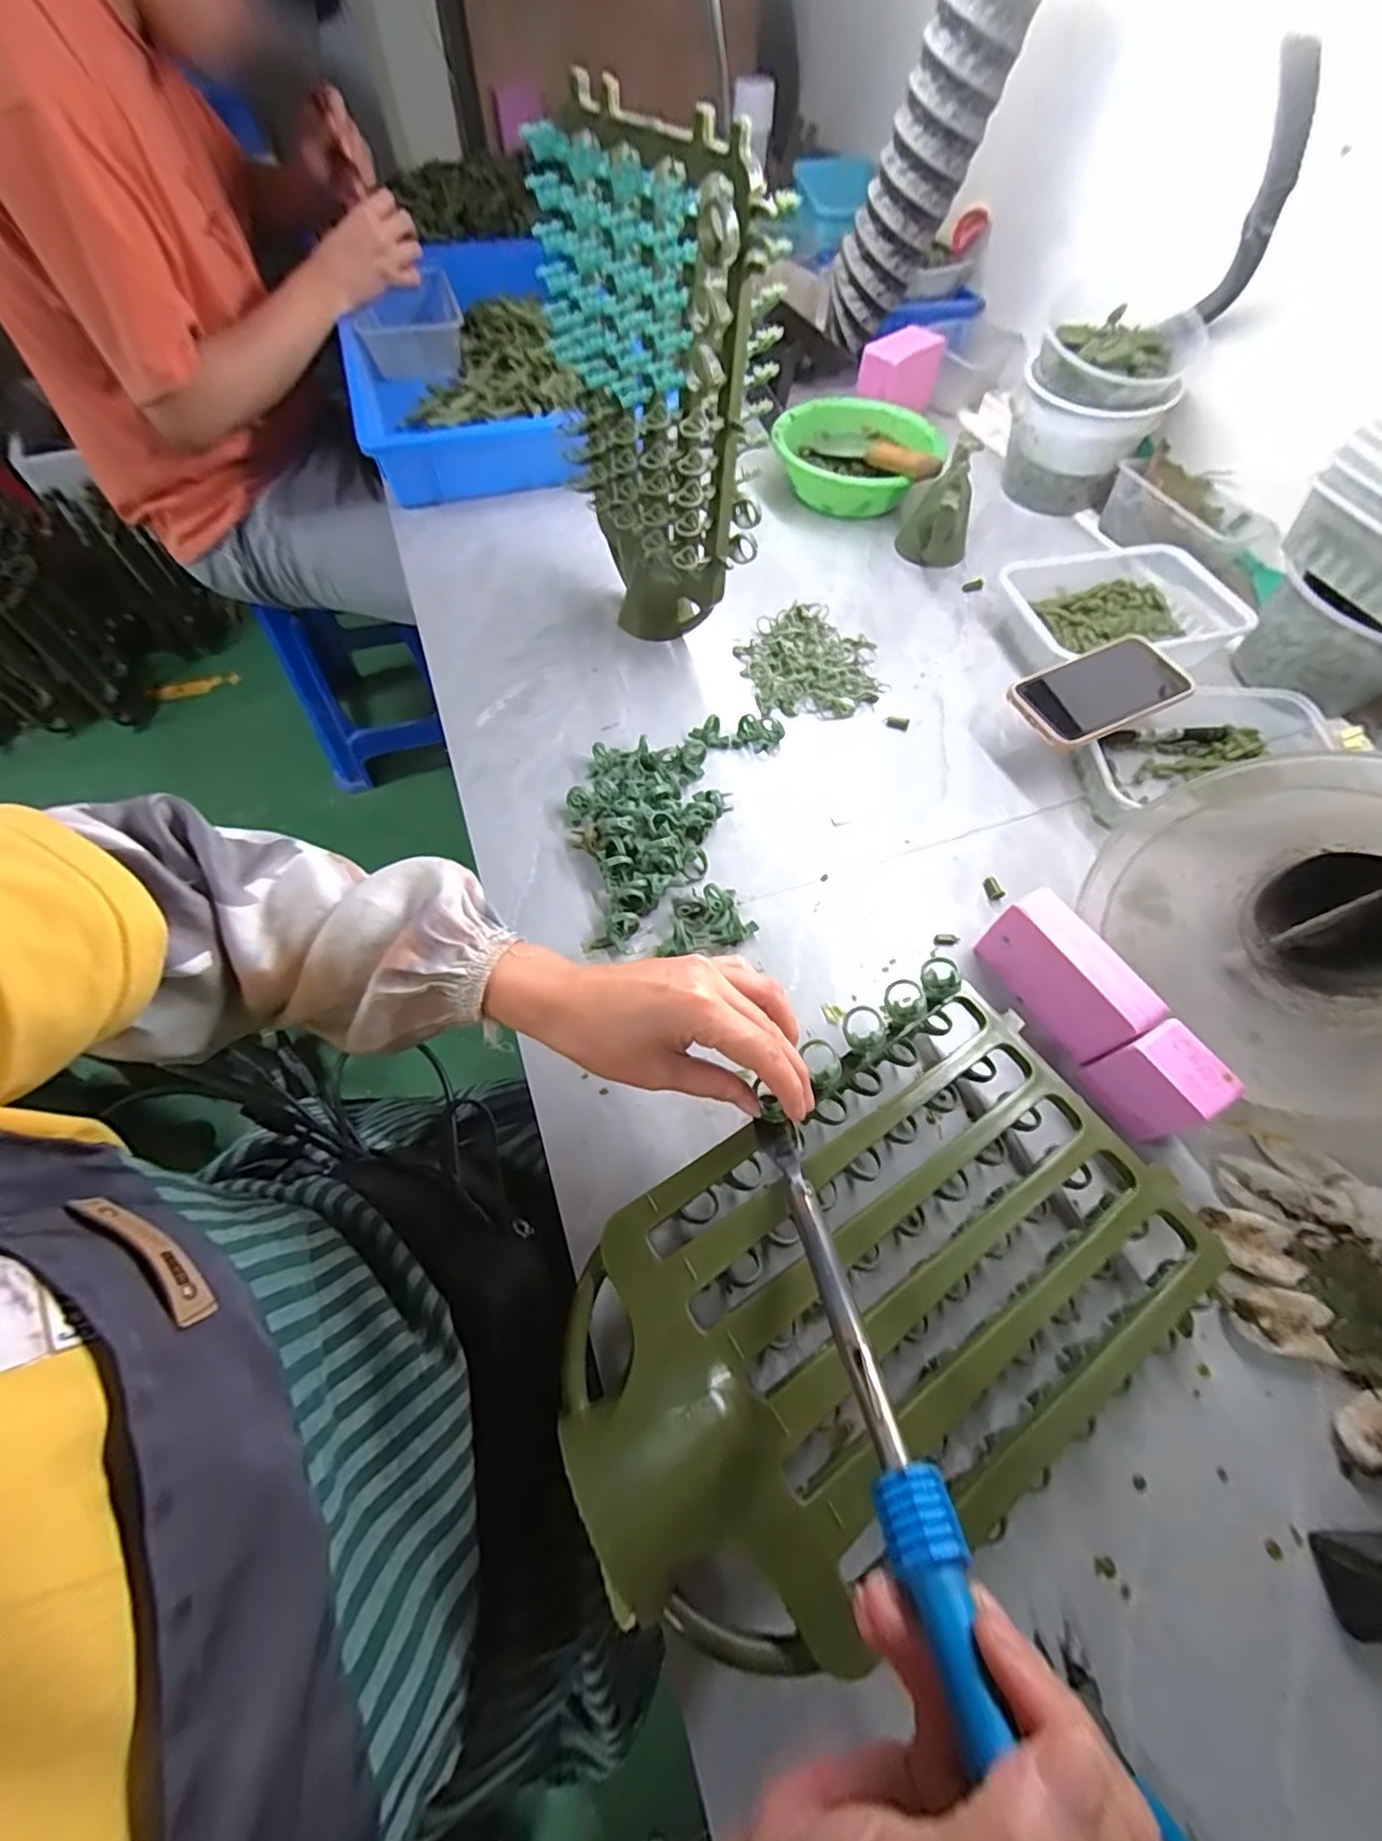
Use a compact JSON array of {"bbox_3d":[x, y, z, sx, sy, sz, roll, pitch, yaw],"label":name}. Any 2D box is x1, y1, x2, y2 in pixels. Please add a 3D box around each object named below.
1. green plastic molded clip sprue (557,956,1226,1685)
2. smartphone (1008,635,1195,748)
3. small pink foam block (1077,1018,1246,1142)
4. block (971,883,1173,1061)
[{"bbox_3d":[0.099,0.185,0.327,0.331,0.058,0.210,-32,67,-19],"label":"green plastic molded clip sprue"},{"bbox_3d":[0.357,-0.201,0.541,0.145,0.011,0.079,-25,67,-8],"label":"smartphone"},{"bbox_3d":[0.294,0.101,0.392,0.038,0.056,0.053,-26,65,-16],"label":"small pink foam block"},{"bbox_3d":[0.257,0.039,0.433,0.032,0.075,0.106,-26,65,-16],"label":"block"}]

